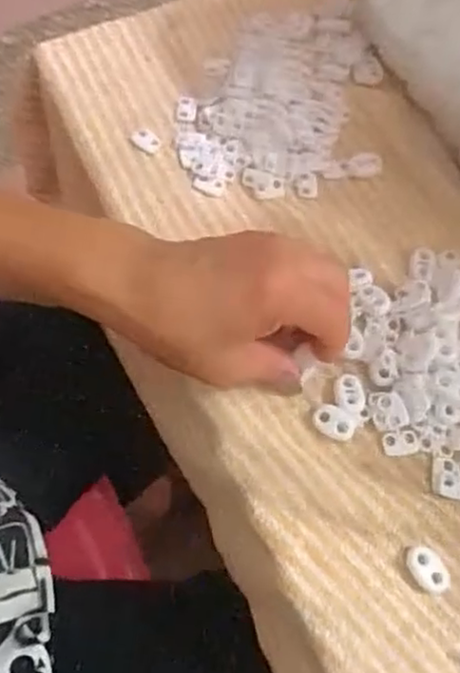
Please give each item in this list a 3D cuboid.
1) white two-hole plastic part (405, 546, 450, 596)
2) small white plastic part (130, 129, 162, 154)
[{"bbox_3d":[0.094,0.112,0.312,0.016,0.007,0.022,-24,73,-13],"label":"white two-hole plastic part"},{"bbox_3d":[-0.051,-0.120,0.397,0.019,0.004,0.012,32,70,7],"label":"small white plastic part"}]

